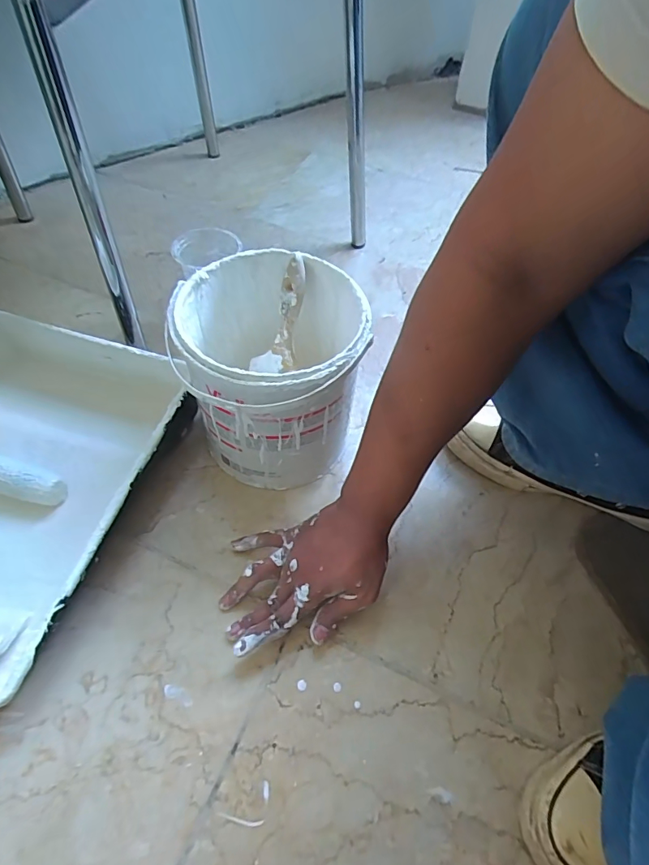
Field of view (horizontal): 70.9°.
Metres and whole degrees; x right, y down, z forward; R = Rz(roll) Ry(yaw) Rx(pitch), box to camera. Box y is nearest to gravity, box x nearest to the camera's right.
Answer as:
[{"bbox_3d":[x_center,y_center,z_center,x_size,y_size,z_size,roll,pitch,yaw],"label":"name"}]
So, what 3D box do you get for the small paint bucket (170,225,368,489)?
[{"bbox_3d":[-0.057,-0.058,0.494,0.173,0.189,0.189,2,55,-4],"label":"small paint bucket"}]

